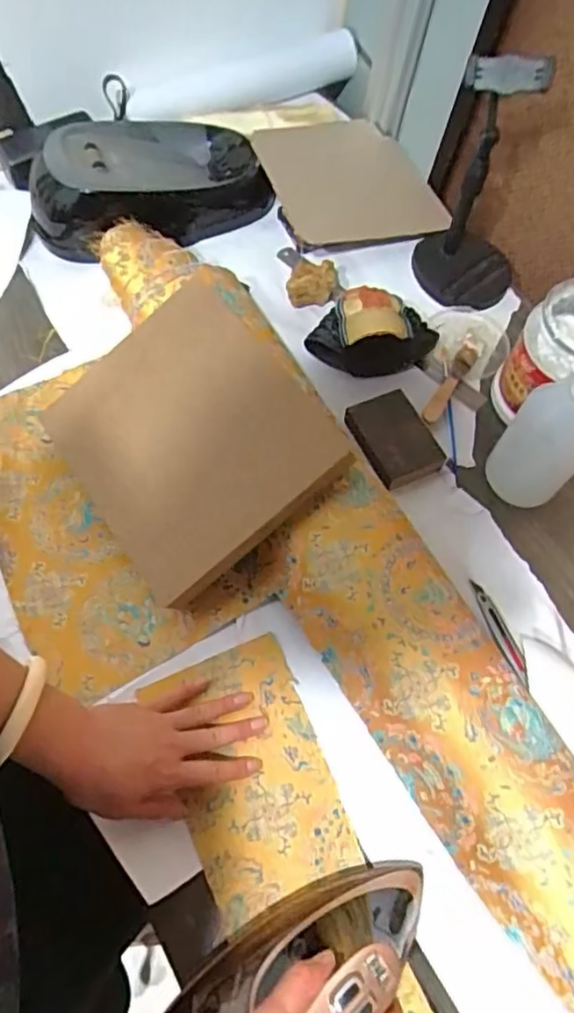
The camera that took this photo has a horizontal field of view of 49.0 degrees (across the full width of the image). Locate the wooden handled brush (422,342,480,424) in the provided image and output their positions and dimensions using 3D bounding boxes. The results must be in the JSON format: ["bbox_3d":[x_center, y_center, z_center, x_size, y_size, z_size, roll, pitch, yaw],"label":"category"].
[{"bbox_3d":[0.187,-0.140,0.721,0.022,0.011,0.128,29,67,10],"label":"wooden handled brush"}]

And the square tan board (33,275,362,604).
[{"bbox_3d":[-0.102,-0.071,0.616,0.235,0.052,0.260,-44,67,15],"label":"square tan board"}]

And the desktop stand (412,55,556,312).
[{"bbox_3d":[0.228,-0.357,0.707,0.121,0.227,0.114,18,66,6],"label":"desktop stand"}]

